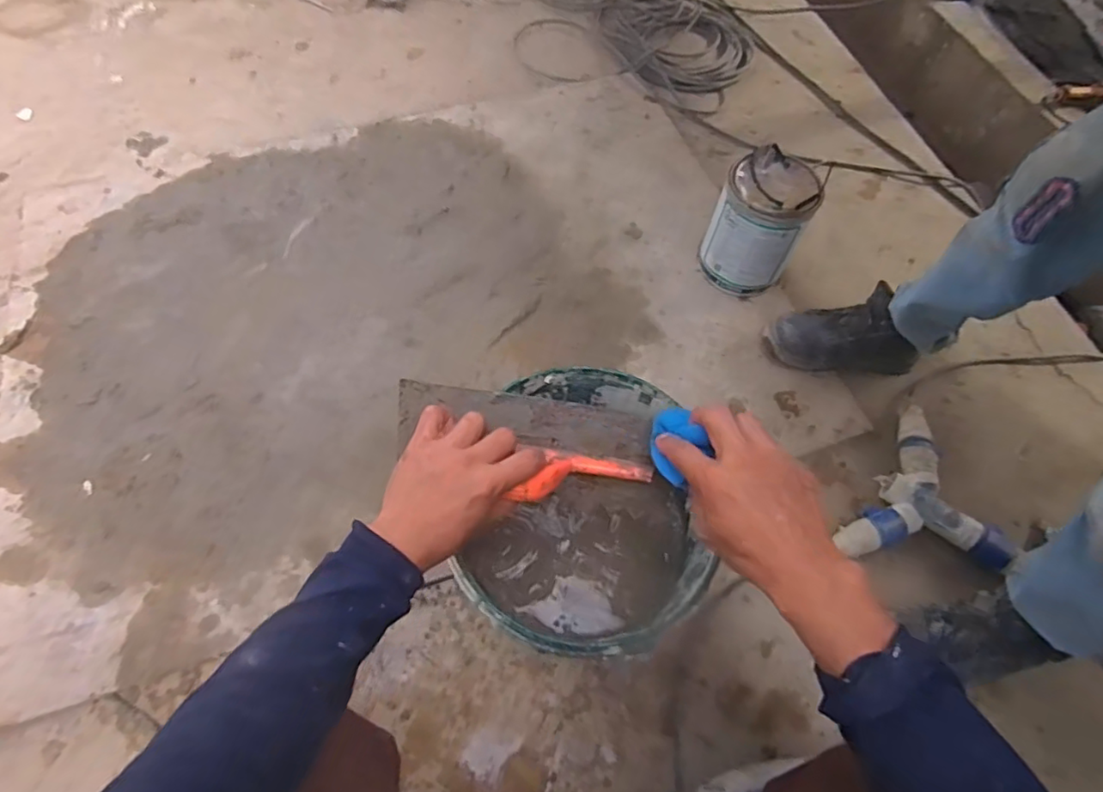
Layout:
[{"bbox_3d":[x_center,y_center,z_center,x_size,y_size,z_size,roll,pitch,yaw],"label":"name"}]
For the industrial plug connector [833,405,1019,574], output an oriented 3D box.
[{"bbox_3d":[0.600,0.183,0.917,0.225,0.077,0.298,35,66,15],"label":"industrial plug connector"}]

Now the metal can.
[{"bbox_3d":[0.372,-0.307,1.080,0.157,0.223,0.146,1,62,-2],"label":"metal can"}]

